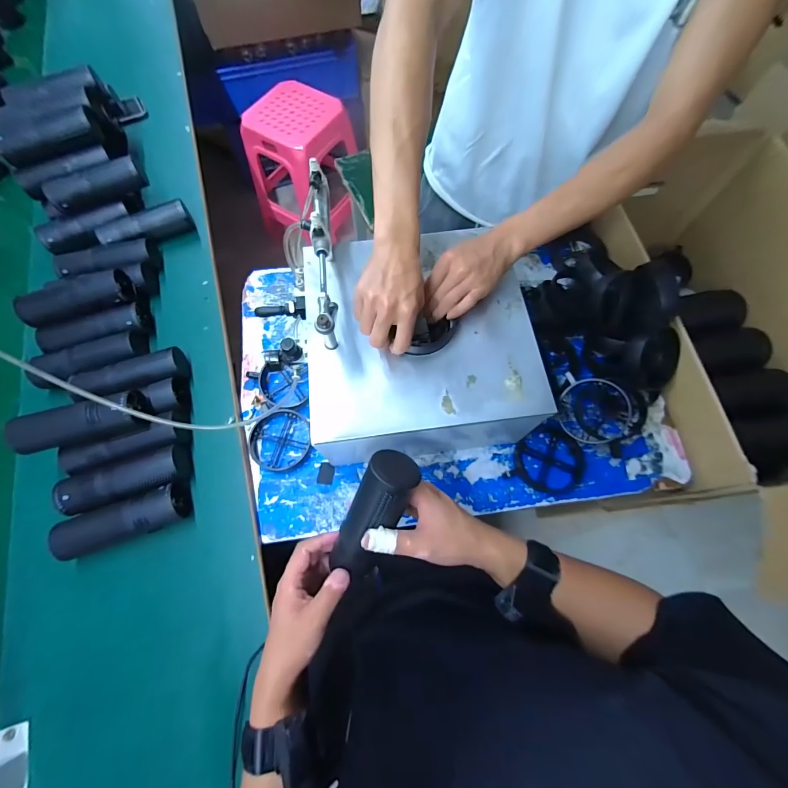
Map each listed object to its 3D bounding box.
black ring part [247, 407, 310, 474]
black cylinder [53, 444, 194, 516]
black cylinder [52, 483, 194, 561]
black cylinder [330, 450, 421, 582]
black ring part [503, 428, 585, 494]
[{"bbox_3d":[-0.181,0.073,0.580,0.094,0.012,0.098,-6,69,-2],"label":"black ring part"},{"bbox_3d":[-0.384,0.122,0.522,0.169,0.043,0.058,-17,70,-20],"label":"black cylinder"},{"bbox_3d":[-0.378,0.180,0.509,0.163,0.061,0.056,-19,70,-7],"label":"black cylinder"},{"bbox_3d":[-0.024,0.133,0.388,0.049,0.042,0.148,28,114,11],"label":"black cylinder"},{"bbox_3d":[0.243,0.103,0.570,0.108,0.019,0.104,0,69,0],"label":"black ring part"}]

